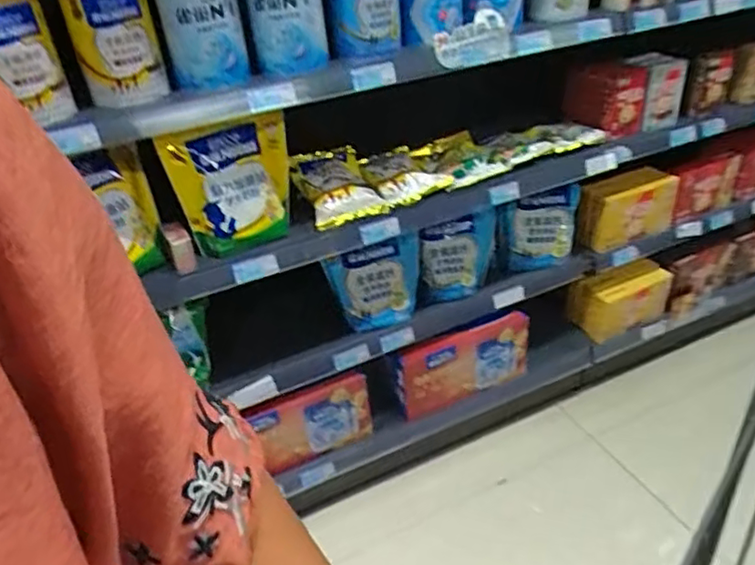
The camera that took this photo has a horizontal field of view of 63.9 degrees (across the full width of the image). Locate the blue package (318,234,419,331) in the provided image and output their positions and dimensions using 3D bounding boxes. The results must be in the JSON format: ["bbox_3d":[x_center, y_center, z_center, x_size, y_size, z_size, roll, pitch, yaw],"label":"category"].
[{"bbox_3d":[-0.001,0.004,1.392,0.208,0.227,0.061,-12,34,-9],"label":"blue package"}]

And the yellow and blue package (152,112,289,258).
[{"bbox_3d":[-0.274,-0.186,1.165,0.228,0.215,0.099,-16,35,-15],"label":"yellow and blue package"}]

